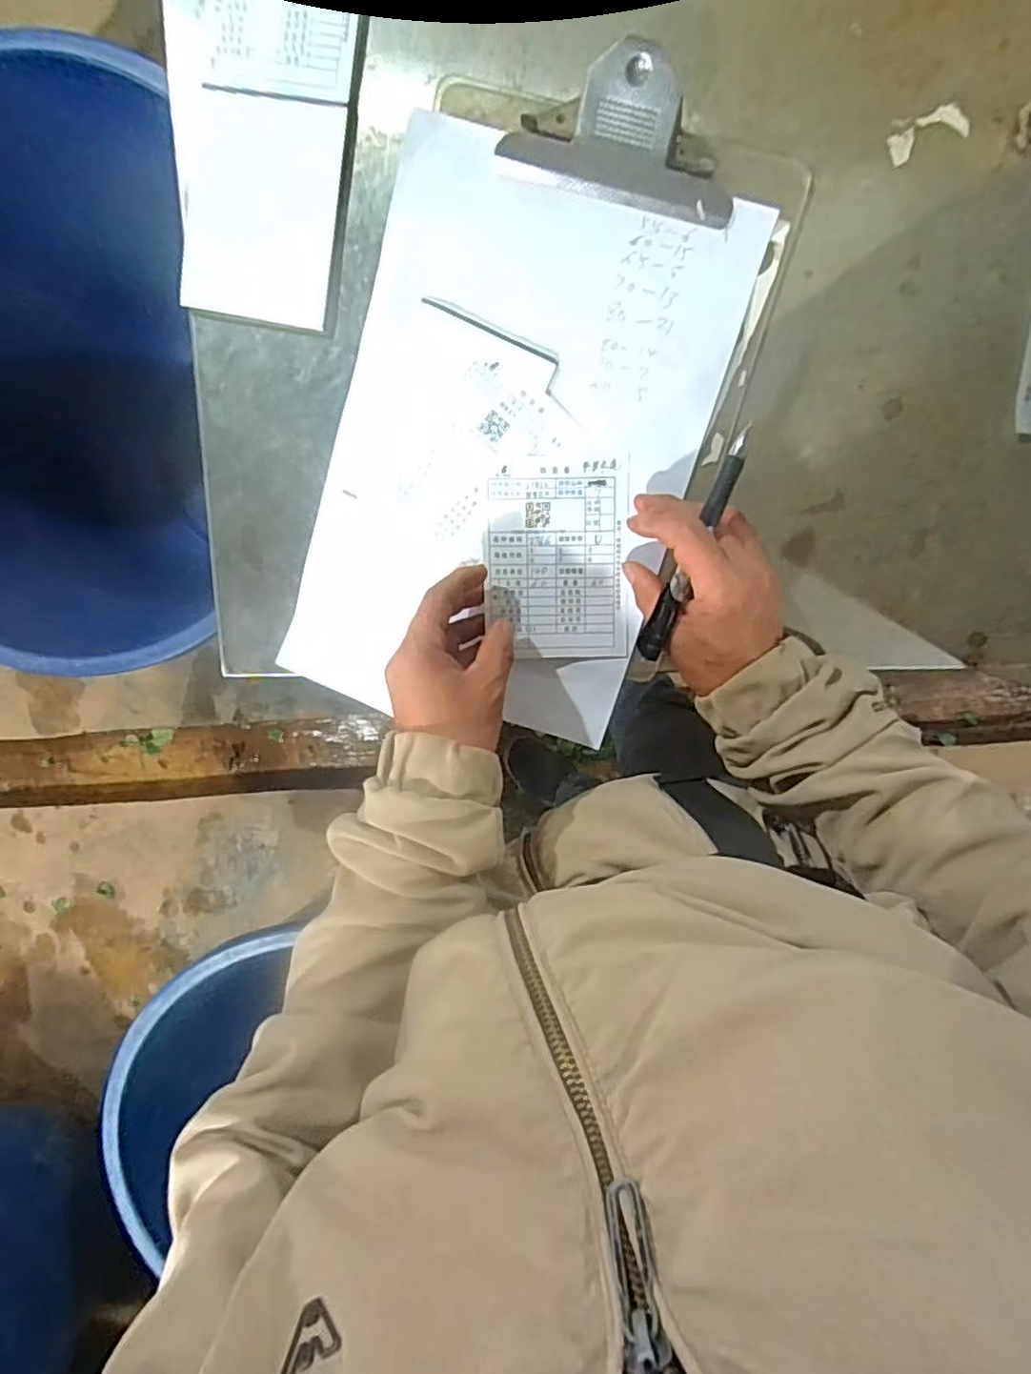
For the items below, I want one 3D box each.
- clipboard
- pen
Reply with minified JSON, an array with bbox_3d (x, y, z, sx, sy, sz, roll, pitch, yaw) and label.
[{"bbox_3d":[0.012,-0.159,0.417,0.240,0.028,0.368,15,100,2],"label":"clipboard"},{"bbox_3d":[0.102,-0.079,0.386,0.014,0.008,0.135,22,107,1],"label":"pen"}]

